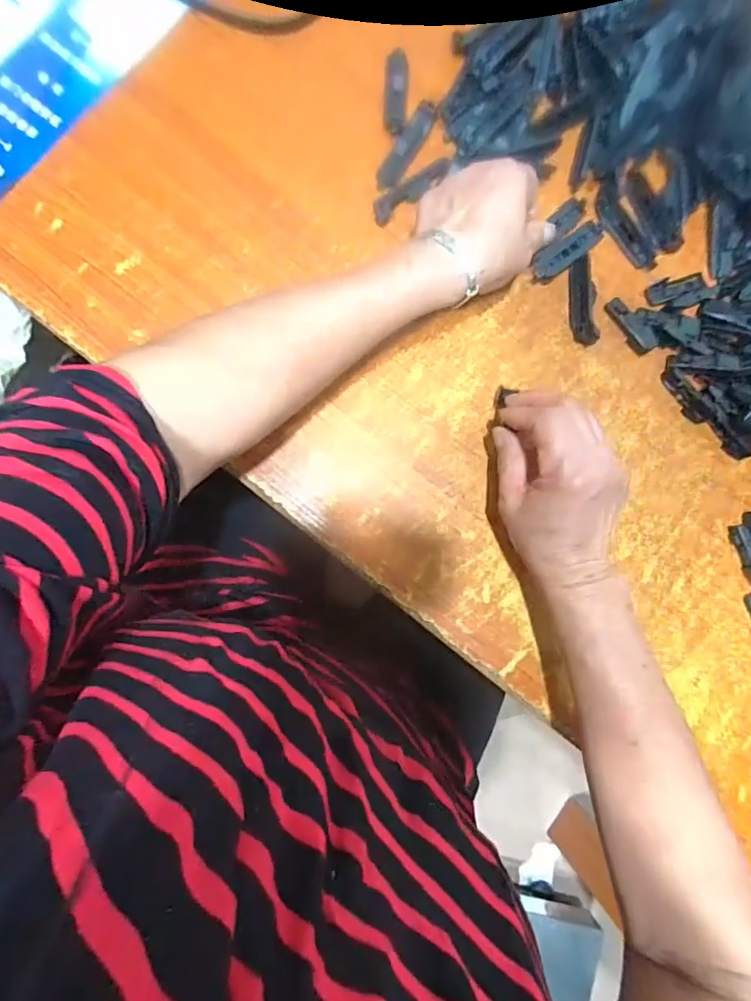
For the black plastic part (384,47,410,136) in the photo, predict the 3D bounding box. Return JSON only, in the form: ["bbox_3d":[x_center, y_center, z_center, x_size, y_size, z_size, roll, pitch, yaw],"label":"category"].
[{"bbox_3d":[0.017,-0.326,0.410,0.018,0.008,0.069,4,84,-5],"label":"black plastic part"}]

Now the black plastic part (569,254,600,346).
[{"bbox_3d":[0.164,-0.158,0.408,0.017,0.013,0.068,-2,85,-6],"label":"black plastic part"}]

